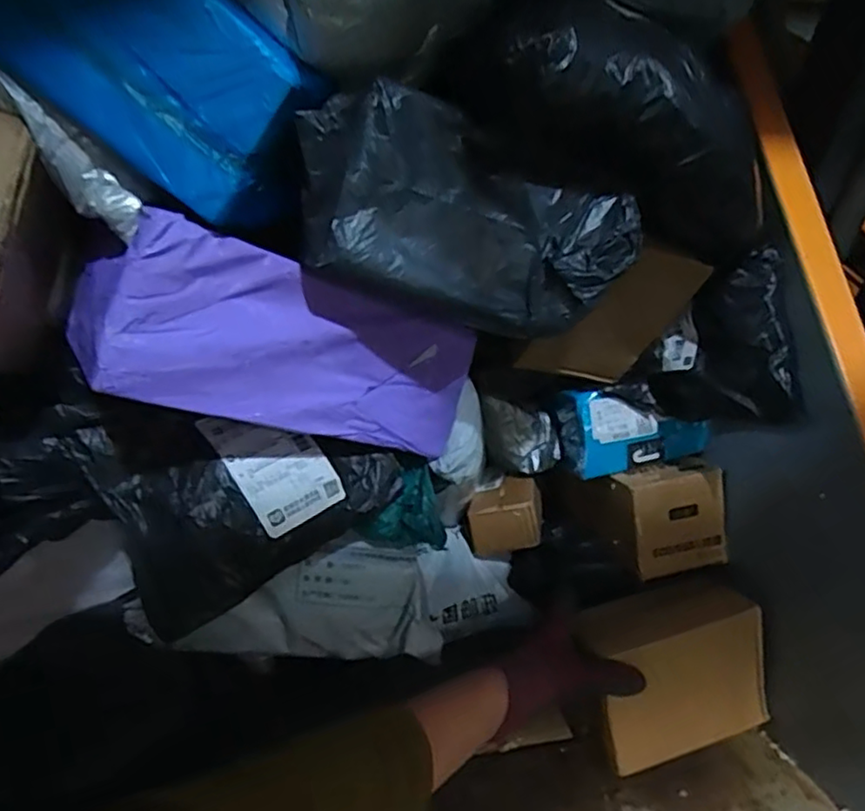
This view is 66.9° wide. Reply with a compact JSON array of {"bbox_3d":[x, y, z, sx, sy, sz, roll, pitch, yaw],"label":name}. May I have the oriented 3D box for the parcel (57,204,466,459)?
[{"bbox_3d":[-0.098,-0.043,0.513,0.307,0.121,0.066,16,24,-36],"label":"parcel"}]

